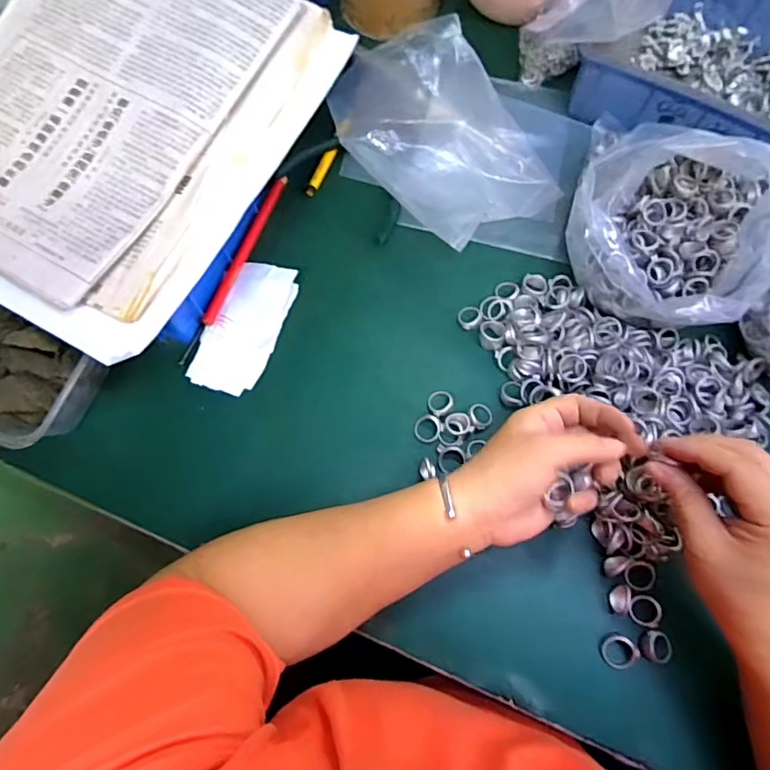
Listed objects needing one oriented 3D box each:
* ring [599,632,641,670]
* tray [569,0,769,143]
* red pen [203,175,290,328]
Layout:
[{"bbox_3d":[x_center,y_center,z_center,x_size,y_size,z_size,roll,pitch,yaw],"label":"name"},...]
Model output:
[{"bbox_3d":[0.161,0.183,0.363,0.023,0.005,0.021,0,71,0],"label":"ring"},{"bbox_3d":[0.315,-0.285,0.484,0.232,0.068,0.178,31,74,10],"label":"tray"},{"bbox_3d":[-0.118,-0.119,0.456,0.012,0.007,0.153,18,72,6],"label":"red pen"}]

